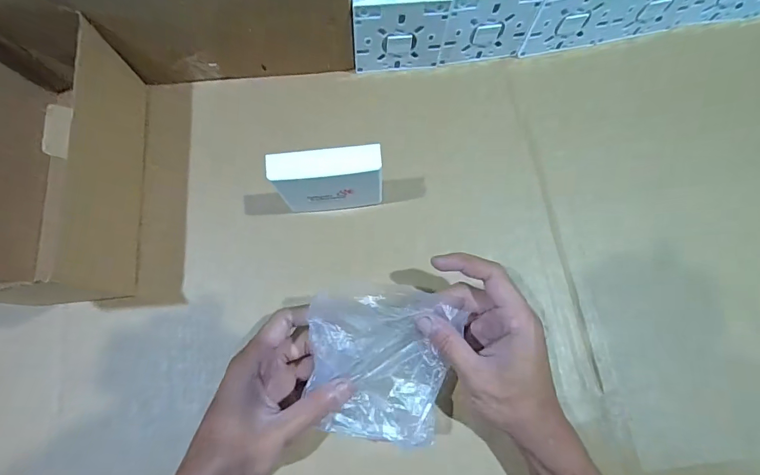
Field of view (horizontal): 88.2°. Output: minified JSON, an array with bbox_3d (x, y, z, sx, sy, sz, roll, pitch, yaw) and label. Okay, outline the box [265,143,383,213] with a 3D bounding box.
[{"bbox_3d":[-0.041,-0.045,0.330,0.084,0.086,0.024,-7,74,-2],"label":"box"}]

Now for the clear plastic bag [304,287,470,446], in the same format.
[{"bbox_3d":[0.004,0.091,0.284,0.105,0.035,0.103,4,76,0],"label":"clear plastic bag"}]

